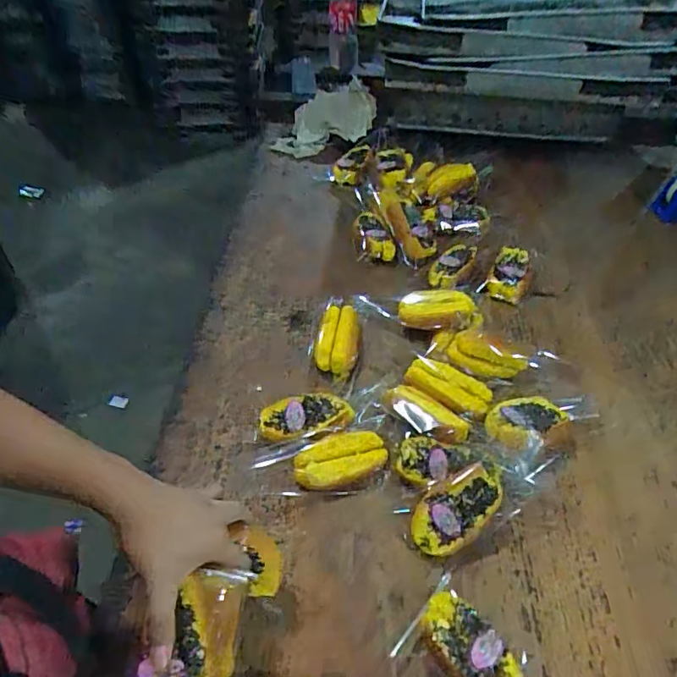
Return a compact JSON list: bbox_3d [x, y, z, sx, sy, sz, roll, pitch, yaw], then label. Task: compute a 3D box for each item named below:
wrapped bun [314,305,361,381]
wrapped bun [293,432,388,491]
[{"bbox_3d":[0.000,0.001,0.829,0.067,0.041,0.125,10,50,5],"label":"wrapped bun"},{"bbox_3d":[0.004,0.160,0.682,0.128,0.035,0.064,-19,54,-18],"label":"wrapped bun"}]

